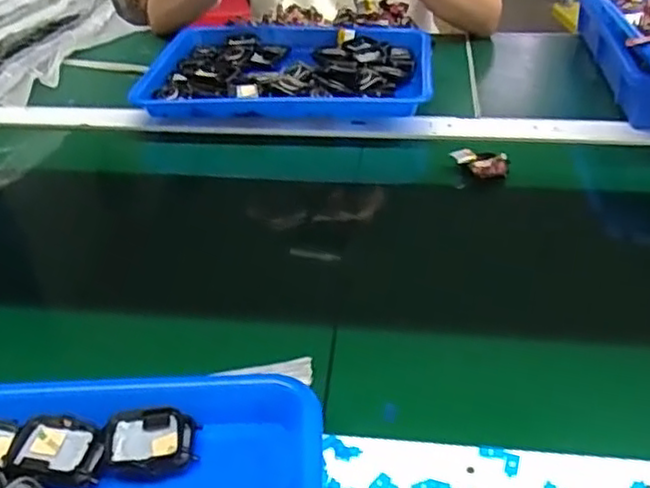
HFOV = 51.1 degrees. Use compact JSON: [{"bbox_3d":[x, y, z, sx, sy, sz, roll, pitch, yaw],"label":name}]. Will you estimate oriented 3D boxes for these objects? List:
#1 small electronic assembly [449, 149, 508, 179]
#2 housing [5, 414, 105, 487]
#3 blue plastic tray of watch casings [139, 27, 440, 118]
[{"bbox_3d":[0.151,-0.077,0.664,0.052,0.018,0.031,3,37,8],"label":"small electronic assembly"},{"bbox_3d":[-0.156,0.122,0.396,0.052,0.013,0.043,6,38,11],"label":"housing"},{"bbox_3d":[-0.041,-0.211,0.826,0.327,0.042,0.234,1,37,5],"label":"blue plastic tray of watch casings"}]

